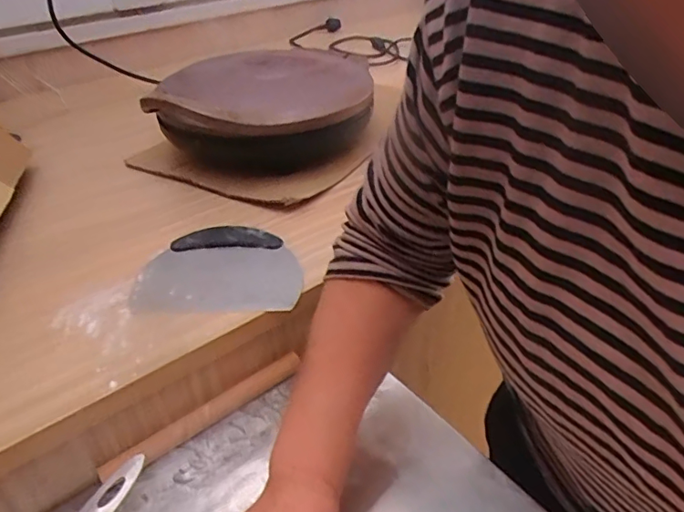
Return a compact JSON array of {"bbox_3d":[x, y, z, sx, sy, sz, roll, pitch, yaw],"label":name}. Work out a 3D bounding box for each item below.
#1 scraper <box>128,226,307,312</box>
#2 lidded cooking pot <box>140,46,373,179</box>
[{"bbox_3d":[-0.120,0.010,0.518,0.154,0.016,0.114,-2,36,0],"label":"scraper"},{"bbox_3d":[-0.096,-0.193,0.709,0.257,0.111,0.272,-2,36,0],"label":"lidded cooking pot"}]

